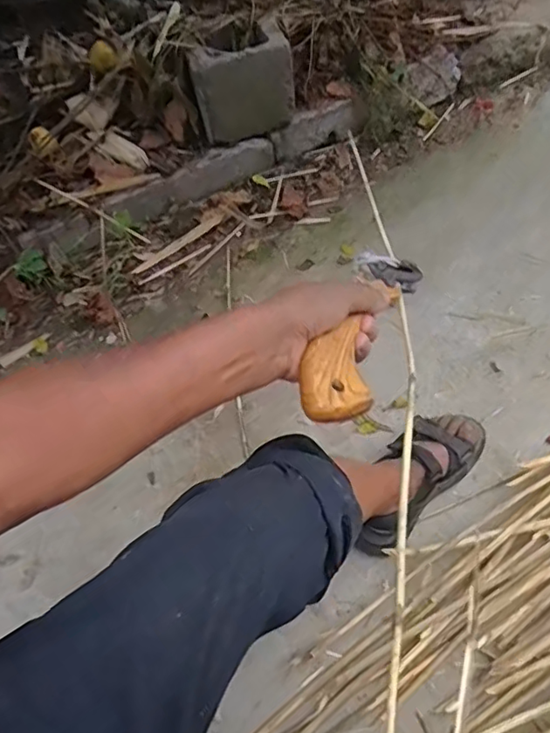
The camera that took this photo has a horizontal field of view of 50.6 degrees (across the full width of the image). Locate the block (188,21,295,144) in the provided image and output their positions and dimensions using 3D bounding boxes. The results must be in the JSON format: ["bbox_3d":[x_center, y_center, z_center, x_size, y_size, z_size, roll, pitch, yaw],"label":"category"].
[{"bbox_3d":[-0.071,-0.618,1.296,0.215,0.189,0.106,-17,53,-6],"label":"block"}]

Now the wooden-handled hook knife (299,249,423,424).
[{"bbox_3d":[0.073,-0.034,0.481,0.060,0.028,0.227,17,41,16],"label":"wooden-handled hook knife"}]

